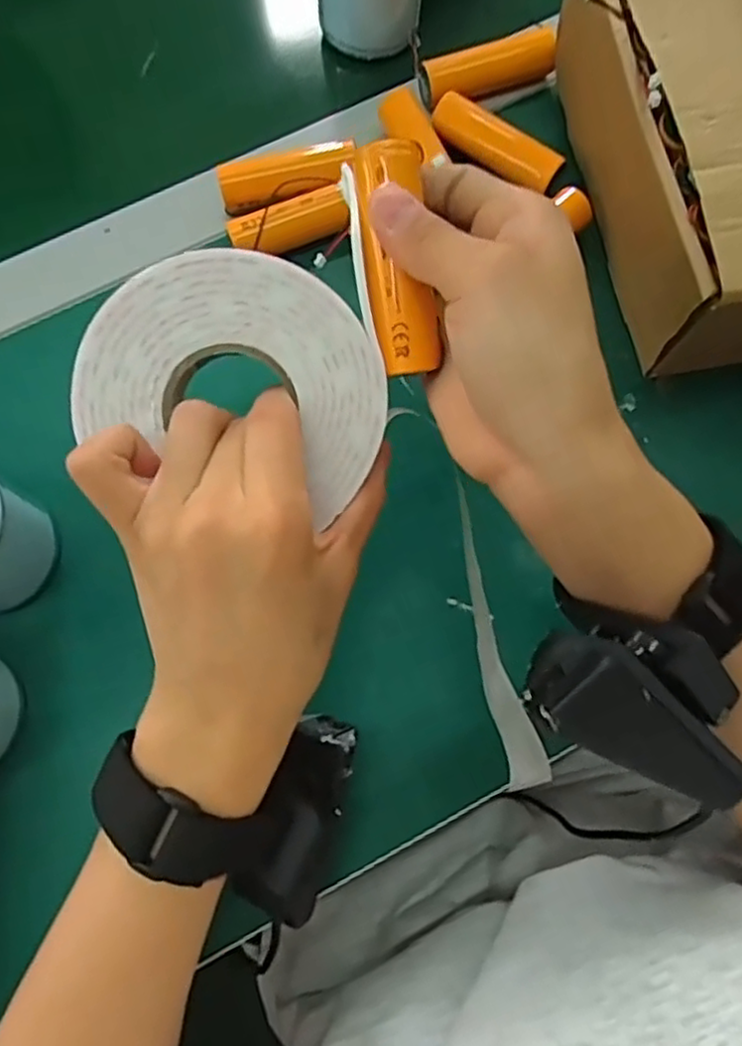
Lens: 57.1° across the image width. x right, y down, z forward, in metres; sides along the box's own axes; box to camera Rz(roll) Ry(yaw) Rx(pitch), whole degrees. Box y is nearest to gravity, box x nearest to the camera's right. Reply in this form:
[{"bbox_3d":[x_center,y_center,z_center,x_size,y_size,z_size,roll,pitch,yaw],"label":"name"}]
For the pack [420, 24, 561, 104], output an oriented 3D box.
[{"bbox_3d":[0.069,-0.259,0.388,0.074,0.021,0.016,5,73,28],"label":"pack"}]

